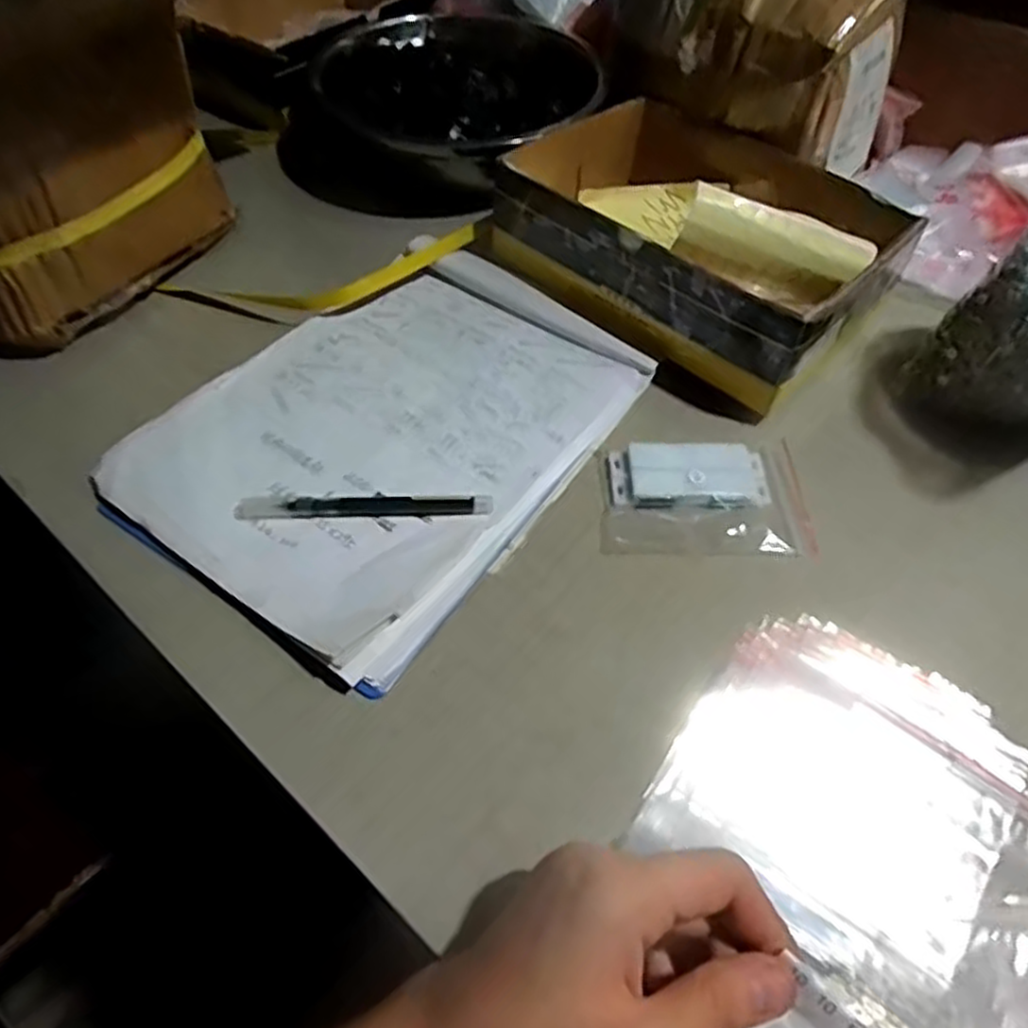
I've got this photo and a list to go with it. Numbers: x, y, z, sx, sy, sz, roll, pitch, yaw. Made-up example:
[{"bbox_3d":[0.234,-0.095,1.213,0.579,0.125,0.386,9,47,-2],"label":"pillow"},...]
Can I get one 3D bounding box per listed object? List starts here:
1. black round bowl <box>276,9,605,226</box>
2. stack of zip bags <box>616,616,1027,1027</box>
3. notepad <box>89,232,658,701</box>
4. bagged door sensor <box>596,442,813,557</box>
[{"bbox_3d":[-0.061,-0.353,0.656,0.250,0.090,0.225,18,55,12],"label":"black round bowl"},{"bbox_3d":[0.160,0.134,0.333,0.170,0.009,0.153,33,59,21],"label":"stack of zip bags"},{"bbox_3d":[-0.073,-0.058,0.466,0.217,0.018,0.300,30,58,20],"label":"notepad"},{"bbox_3d":[0.112,-0.011,0.444,0.116,0.011,0.078,1,53,0],"label":"bagged door sensor"}]

